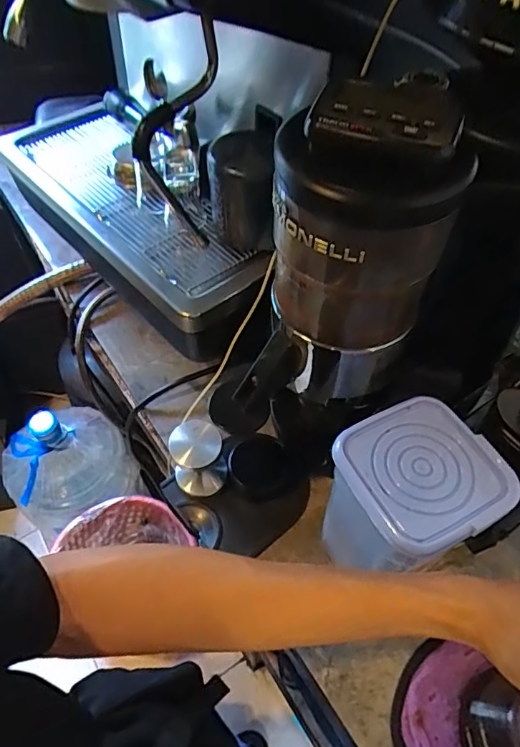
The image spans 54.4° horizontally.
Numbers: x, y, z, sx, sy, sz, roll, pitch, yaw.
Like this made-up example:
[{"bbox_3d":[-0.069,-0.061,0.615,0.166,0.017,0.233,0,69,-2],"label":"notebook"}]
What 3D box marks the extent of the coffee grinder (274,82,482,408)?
[{"bbox_3d":[0.069,-0.098,0.380,0.112,0.225,0.128,7,54,4],"label":"coffee grinder"}]

